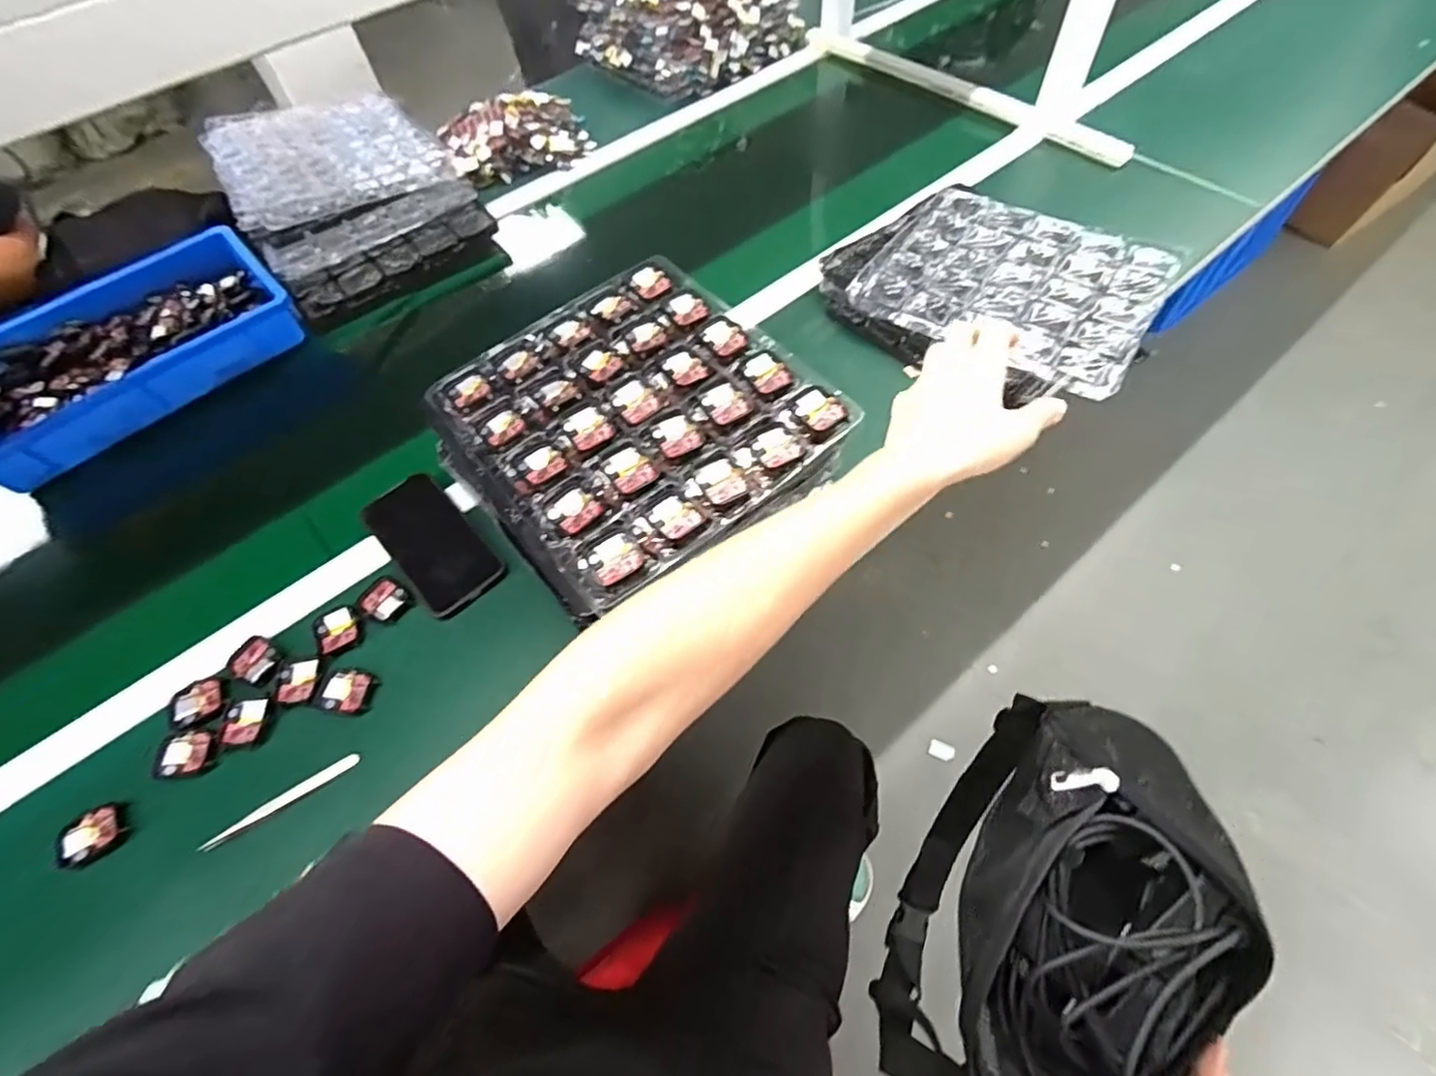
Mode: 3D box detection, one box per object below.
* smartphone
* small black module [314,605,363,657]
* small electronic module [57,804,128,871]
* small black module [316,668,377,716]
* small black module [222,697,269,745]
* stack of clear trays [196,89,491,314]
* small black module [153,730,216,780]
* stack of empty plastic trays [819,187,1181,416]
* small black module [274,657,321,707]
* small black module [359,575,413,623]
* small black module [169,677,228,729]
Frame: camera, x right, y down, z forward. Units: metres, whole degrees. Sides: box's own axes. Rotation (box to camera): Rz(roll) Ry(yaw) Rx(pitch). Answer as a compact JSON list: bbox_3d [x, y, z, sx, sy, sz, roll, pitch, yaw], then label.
[{"bbox_3d":[-0.284,0.000,0.596,0.079,0.012,0.166,-40,64,-17],"label":"smartphone"},{"bbox_3d":[-0.351,0.083,0.555,0.037,0.006,0.044,-27,61,-11],"label":"small black module"},{"bbox_3d":[-0.493,0.233,0.478,0.045,0.012,0.039,-28,61,-11],"label":"small electronic module"},{"bbox_3d":[-0.326,0.134,0.527,0.047,0.008,0.035,7,60,9],"label":"small black module"},{"bbox_3d":[-0.408,0.158,0.521,0.037,0.007,0.038,-4,59,2],"label":"small black module"},{"bbox_3d":[-0.534,-0.506,0.858,0.288,0.100,0.366,-37,63,-16],"label":"stack of clear trays"},{"bbox_3d":[-0.451,0.182,0.507,0.042,0.013,0.037,-7,59,0],"label":"small black module"},{"bbox_3d":[0.318,-0.292,0.697,0.336,0.038,0.267,38,69,23],"label":"stack of empty plastic trays"},{"bbox_3d":[-0.372,0.126,0.532,0.037,0.005,0.040,-12,59,-3],"label":"small black module"},{"bbox_3d":[-0.315,0.059,0.571,0.046,0.006,0.038,25,65,18],"label":"small black module"},{"bbox_3d":[-0.456,0.145,0.529,0.045,0.005,0.043,-27,61,-11],"label":"small black module"}]

